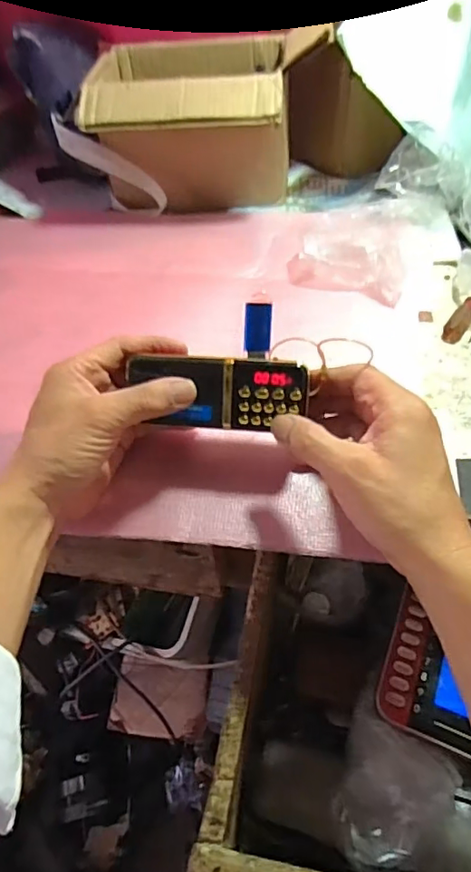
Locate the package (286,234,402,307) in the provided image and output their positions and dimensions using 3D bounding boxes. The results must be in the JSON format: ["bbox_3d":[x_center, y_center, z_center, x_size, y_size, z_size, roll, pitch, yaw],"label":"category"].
[{"bbox_3d":[0.103,-0.163,0.519,0.111,0.039,0.074,10,48,13],"label":"package"}]

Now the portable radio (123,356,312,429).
[{"bbox_3d":[-0.011,-0.027,0.358,0.115,0.046,0.022,5,12,7],"label":"portable radio"}]

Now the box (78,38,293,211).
[{"bbox_3d":[-0.051,-0.348,0.636,0.219,0.146,0.177,0,46,3],"label":"box"}]

